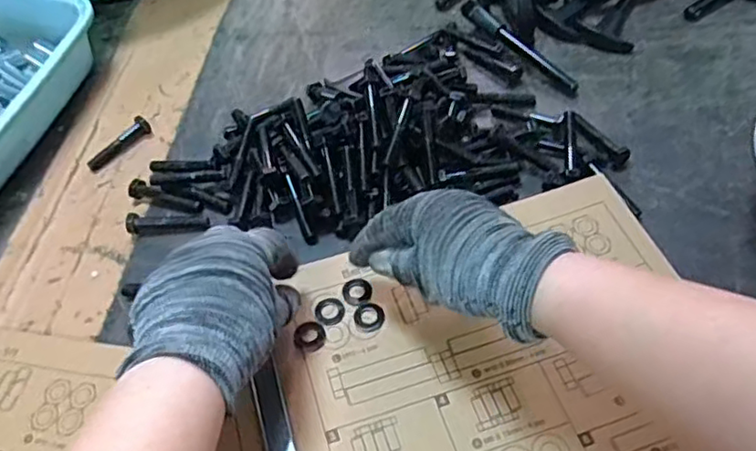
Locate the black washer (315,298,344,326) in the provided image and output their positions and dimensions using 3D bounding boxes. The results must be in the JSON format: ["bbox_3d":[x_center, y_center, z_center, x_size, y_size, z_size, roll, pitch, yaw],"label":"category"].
[{"bbox_3d":[-0.030,0.054,0.406,0.018,0.004,0.019,-3,52,4],"label":"black washer"}]

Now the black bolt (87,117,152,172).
[{"bbox_3d":[-0.218,-0.070,0.541,0.014,0.011,0.060,32,61,26],"label":"black bolt"}]

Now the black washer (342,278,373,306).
[{"bbox_3d":[-0.014,0.042,0.416,0.019,0.004,0.019,-3,52,4],"label":"black washer"}]

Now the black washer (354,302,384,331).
[{"bbox_3d":[-0.006,0.056,0.403,0.019,0.004,0.021,-19,53,-9],"label":"black washer"}]

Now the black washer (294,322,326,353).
[{"bbox_3d":[-0.042,0.068,0.396,0.019,0.004,0.020,-3,52,4],"label":"black washer"}]

